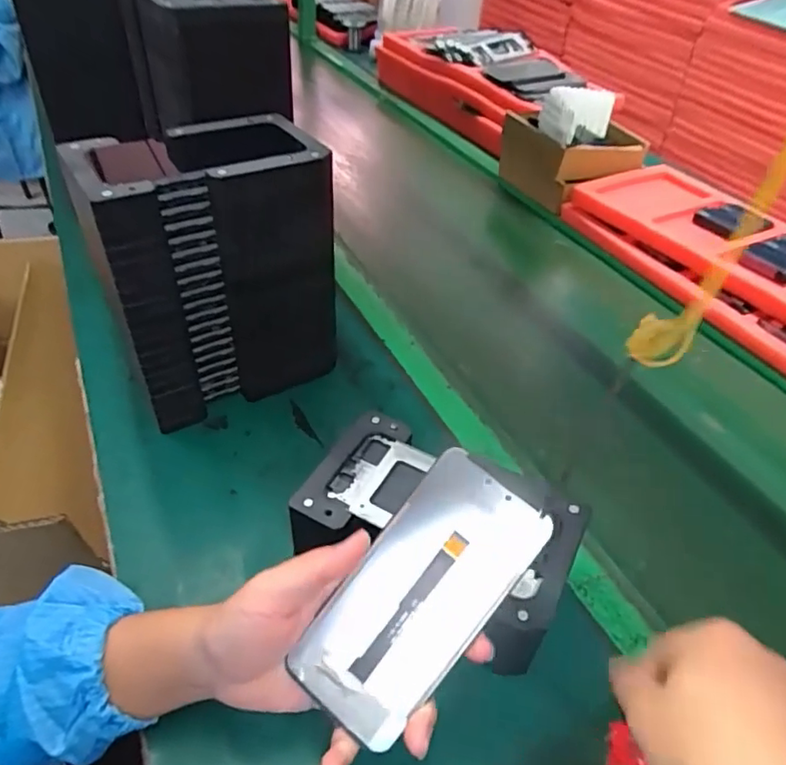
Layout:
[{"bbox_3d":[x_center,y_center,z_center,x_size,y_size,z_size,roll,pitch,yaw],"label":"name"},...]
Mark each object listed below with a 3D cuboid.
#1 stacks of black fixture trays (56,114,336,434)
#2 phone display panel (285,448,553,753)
[{"bbox_3d":[-0.161,-0.106,0.518,0.181,0.261,0.115,-23,49,-28],"label":"stacks of black fixture trays"},{"bbox_3d":[0.014,0.117,0.321,0.073,0.005,0.152,37,85,16],"label":"phone display panel"}]

